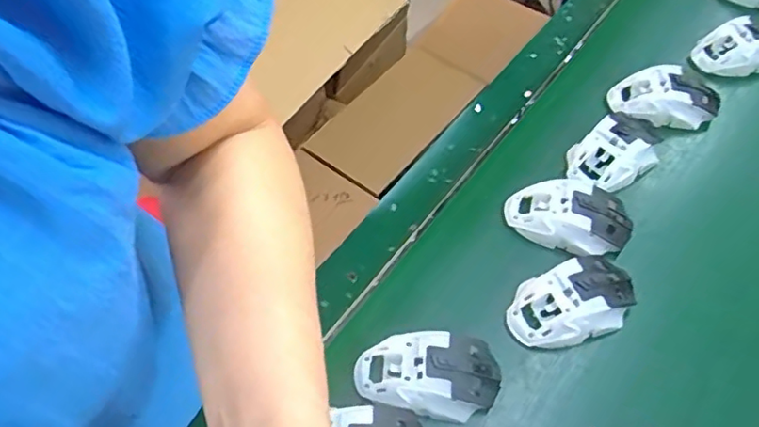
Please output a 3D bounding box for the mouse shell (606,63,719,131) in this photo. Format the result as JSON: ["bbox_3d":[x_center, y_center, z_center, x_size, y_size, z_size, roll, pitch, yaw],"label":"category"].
[{"bbox_3d":[0.310,-0.126,0.639,0.111,0.037,0.066,2,57,1],"label":"mouse shell"}]

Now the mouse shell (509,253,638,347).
[{"bbox_3d":[0.168,0.076,0.514,0.112,0.039,0.062,-18,59,-12],"label":"mouse shell"}]

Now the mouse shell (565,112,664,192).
[{"bbox_3d":[0.240,-0.063,0.603,0.121,0.036,0.065,-33,63,-20],"label":"mouse shell"}]

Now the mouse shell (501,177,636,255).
[{"bbox_3d":[0.181,0.000,0.563,0.109,0.036,0.069,28,61,17],"label":"mouse shell"}]

